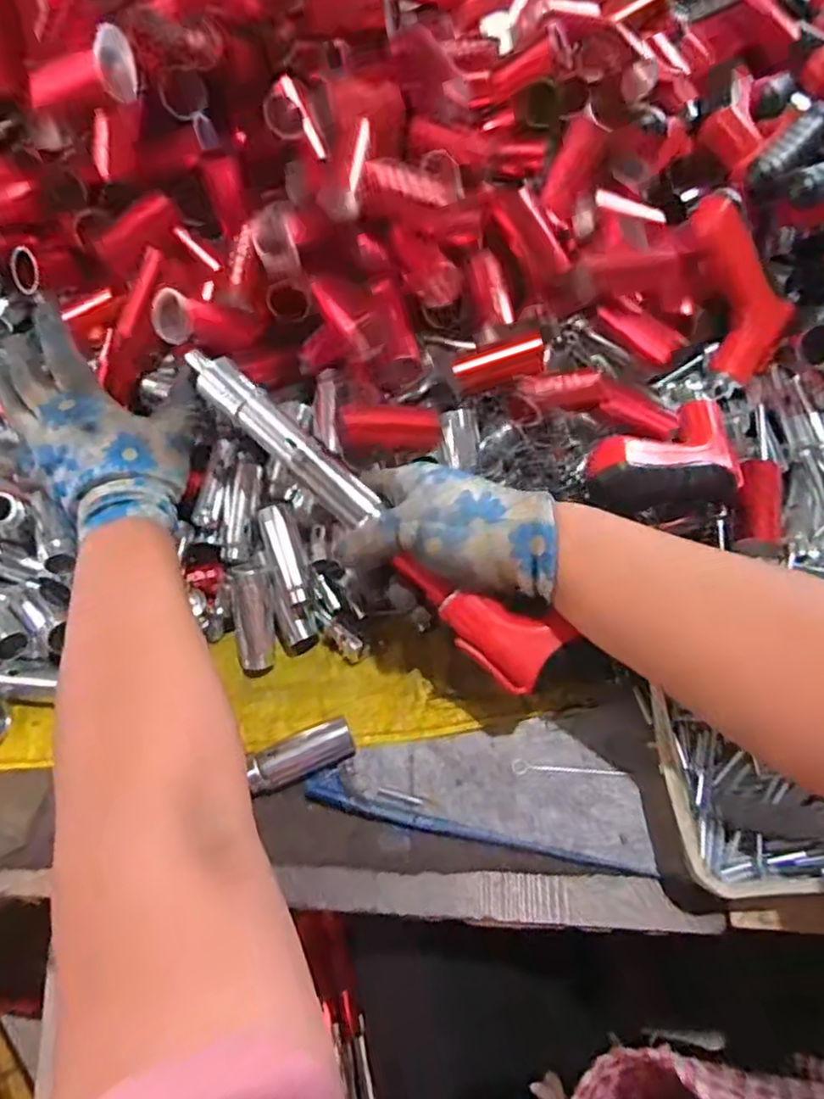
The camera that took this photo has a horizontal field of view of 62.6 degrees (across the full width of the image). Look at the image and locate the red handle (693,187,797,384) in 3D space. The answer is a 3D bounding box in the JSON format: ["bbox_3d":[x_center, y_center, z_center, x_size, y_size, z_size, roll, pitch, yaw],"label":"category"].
[{"bbox_3d":[0.242,-0.194,0.501,0.052,0.030,0.129,-24,105,-11],"label":"red handle"}]

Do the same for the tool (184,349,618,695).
[{"bbox_3d":[-0.016,-0.021,0.404,0.303,0.031,0.045,43,69,8],"label":"tool"}]

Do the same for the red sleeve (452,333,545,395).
[{"bbox_3d":[0.058,-0.125,0.452,0.059,0.024,0.018,-16,61,-7],"label":"red sleeve"}]

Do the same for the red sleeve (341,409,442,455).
[{"bbox_3d":[-0.013,-0.073,0.419,0.062,0.021,0.017,-5,59,-16],"label":"red sleeve"}]

